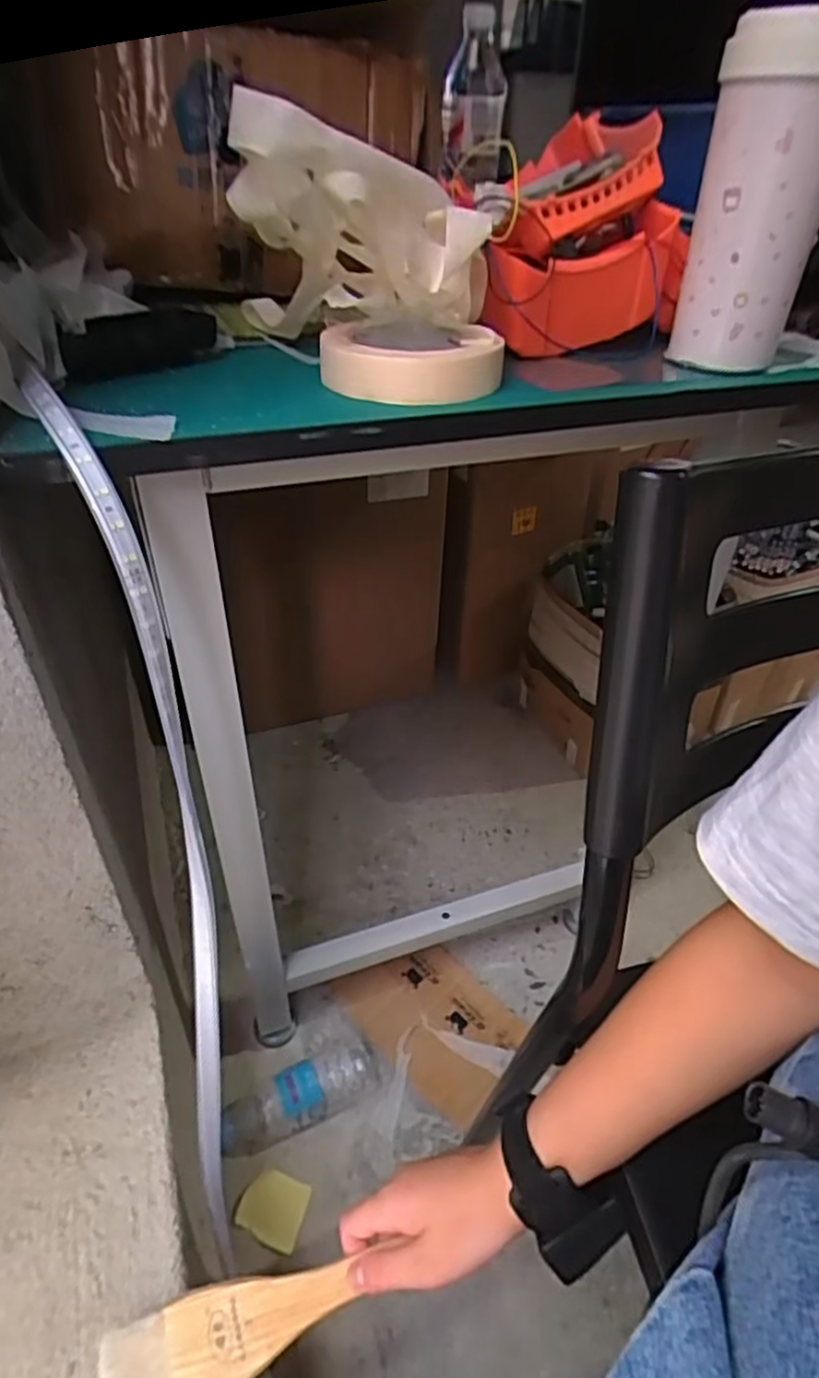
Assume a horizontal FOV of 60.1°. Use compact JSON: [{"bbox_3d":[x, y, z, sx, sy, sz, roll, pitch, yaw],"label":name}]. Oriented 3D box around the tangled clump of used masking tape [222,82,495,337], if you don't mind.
[{"bbox_3d":[-0.030,-0.282,0.438,0.152,0.117,0.117,-2,37,-4],"label":"tangled clump of used masking tape"}]

